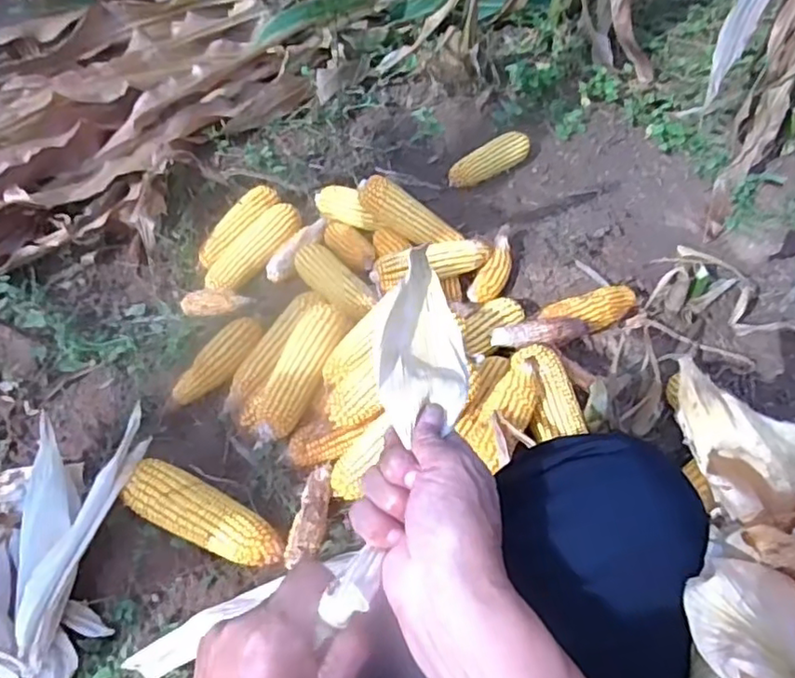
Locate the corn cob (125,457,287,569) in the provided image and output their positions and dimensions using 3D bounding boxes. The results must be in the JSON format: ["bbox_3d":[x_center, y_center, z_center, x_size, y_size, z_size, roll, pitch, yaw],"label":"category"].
[{"bbox_3d":[-0.215,0.203,0.714,0.193,0.053,0.065,20,54,13],"label":"corn cob"}]

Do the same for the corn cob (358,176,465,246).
[{"bbox_3d":[0.018,-0.194,0.999,0.178,0.053,0.051,30,54,-9],"label":"corn cob"}]

